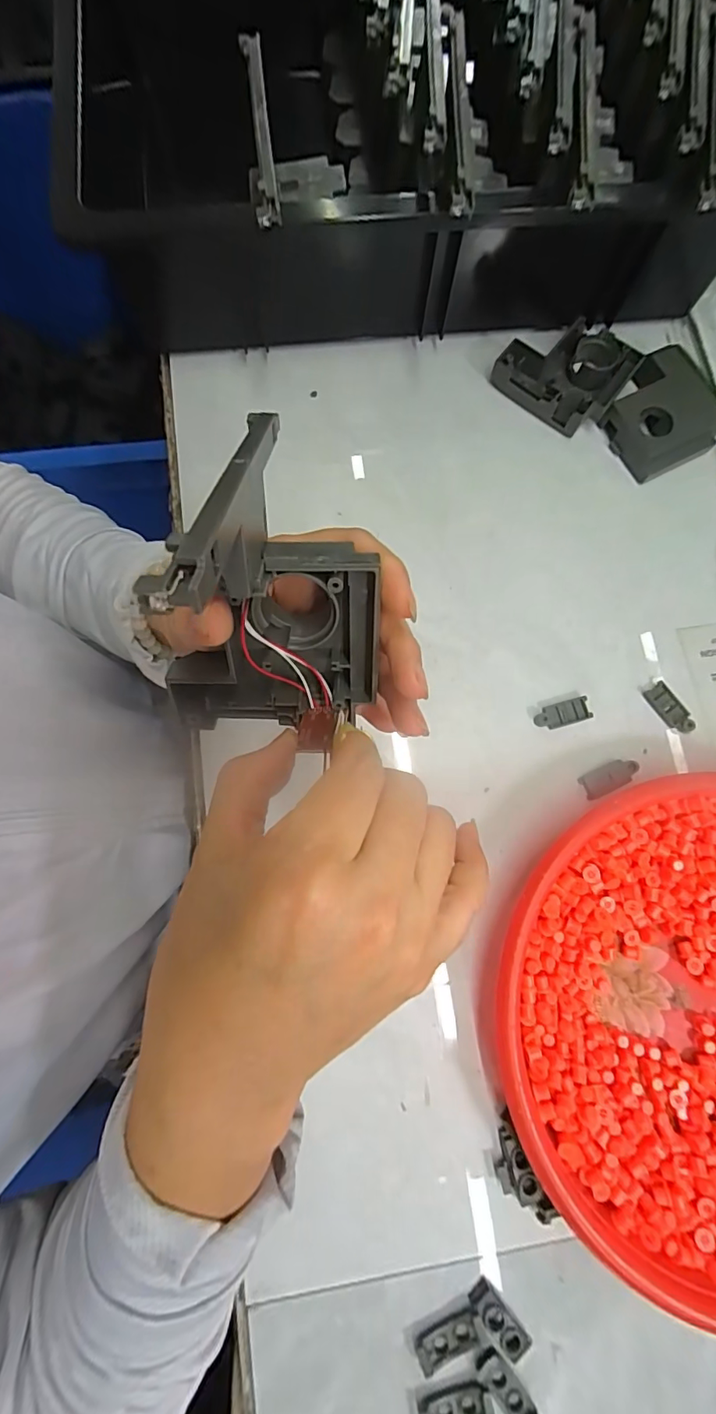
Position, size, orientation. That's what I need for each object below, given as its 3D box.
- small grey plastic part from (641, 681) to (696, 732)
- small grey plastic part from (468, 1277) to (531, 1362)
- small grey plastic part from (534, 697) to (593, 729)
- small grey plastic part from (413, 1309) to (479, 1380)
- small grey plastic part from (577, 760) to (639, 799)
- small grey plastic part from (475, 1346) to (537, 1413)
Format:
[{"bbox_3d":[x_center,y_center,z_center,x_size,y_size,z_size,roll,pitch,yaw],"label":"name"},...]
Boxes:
[{"bbox_3d":[0.200,0.001,0.311,0.018,0.004,0.035,-33,79,-7],"label":"small grey plastic part"},{"bbox_3d":[0.070,0.307,0.243,0.016,0.005,0.034,-36,80,-7],"label":"small grey plastic part"},{"bbox_3d":[0.130,0.005,0.310,0.035,0.004,0.015,-15,78,-3],"label":"small grey plastic part"},{"bbox_3d":[0.044,0.315,0.241,0.032,0.004,0.016,-19,78,-4],"label":"small grey plastic part"},{"bbox_3d":[0.156,0.044,0.301,0.035,0.006,0.016,-26,79,-6],"label":"small grey plastic part"},{"bbox_3d":[0.072,0.332,0.234,0.013,0.004,0.038,-35,80,-7],"label":"small grey plastic part"}]

